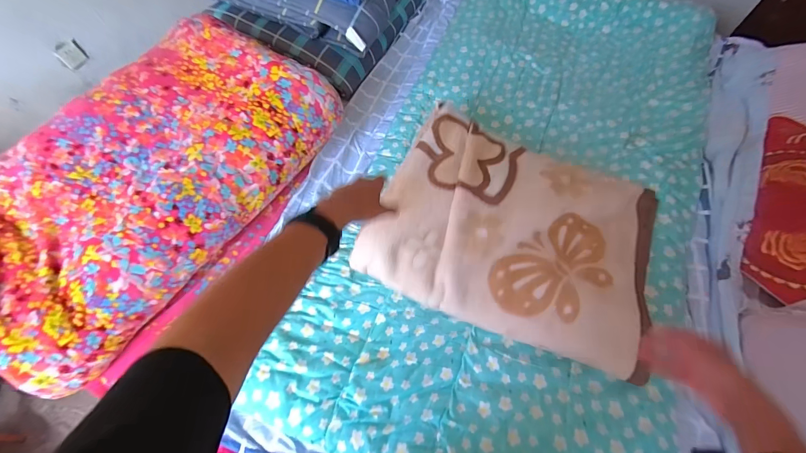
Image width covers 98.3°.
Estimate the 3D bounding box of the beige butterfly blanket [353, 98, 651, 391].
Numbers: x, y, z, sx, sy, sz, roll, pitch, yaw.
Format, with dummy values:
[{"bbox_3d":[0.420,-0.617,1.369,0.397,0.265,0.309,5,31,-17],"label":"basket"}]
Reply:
[{"bbox_3d":[0.269,0.004,0.809,0.602,0.124,0.479,24,67,13],"label":"beige butterfly blanket"}]

